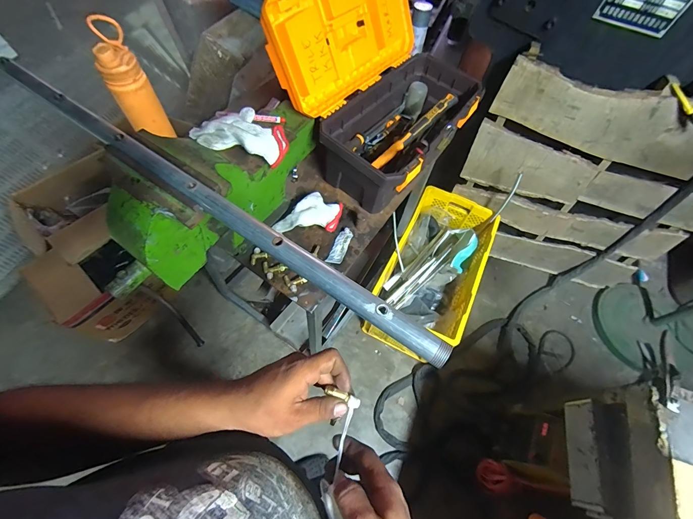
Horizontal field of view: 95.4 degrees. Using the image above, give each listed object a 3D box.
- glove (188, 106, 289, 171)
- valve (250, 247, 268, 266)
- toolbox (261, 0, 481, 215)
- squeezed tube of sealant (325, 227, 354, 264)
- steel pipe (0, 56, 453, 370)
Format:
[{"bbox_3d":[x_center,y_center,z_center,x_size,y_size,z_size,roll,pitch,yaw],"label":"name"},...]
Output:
[{"bbox_3d":[-0.187,-0.241,0.580,0.159,0.050,0.123,12,61,3],"label":"glove"},{"bbox_3d":[-0.189,-0.010,0.665,0.037,0.009,0.034,-27,66,-17],"label":"valve"},{"bbox_3d":[0.093,-0.400,0.714,0.349,0.310,0.449,36,65,15],"label":"toolbox"},{"bbox_3d":[-0.013,-0.029,0.696,0.032,0.015,0.089,20,62,7],"label":"squeezed tube of sealant"},{"bbox_3d":[-0.216,-0.099,0.448,0.809,0.022,0.031,32,64,13],"label":"steel pipe"}]

